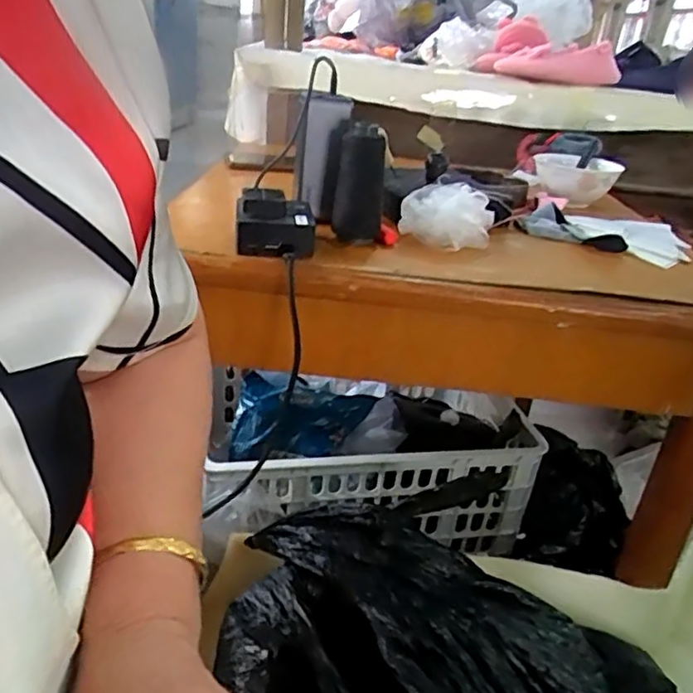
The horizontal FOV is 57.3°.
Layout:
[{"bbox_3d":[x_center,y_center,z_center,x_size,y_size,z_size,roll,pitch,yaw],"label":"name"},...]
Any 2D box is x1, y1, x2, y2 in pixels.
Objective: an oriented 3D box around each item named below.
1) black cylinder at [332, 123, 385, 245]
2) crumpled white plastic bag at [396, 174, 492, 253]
[{"bbox_3d":[0.013,-0.154,0.614,0.045,0.109,0.033,7,26,-1],"label":"black cylinder"},{"bbox_3d":[0.102,-0.135,0.650,0.094,0.049,0.071,11,27,8],"label":"crumpled white plastic bag"}]

